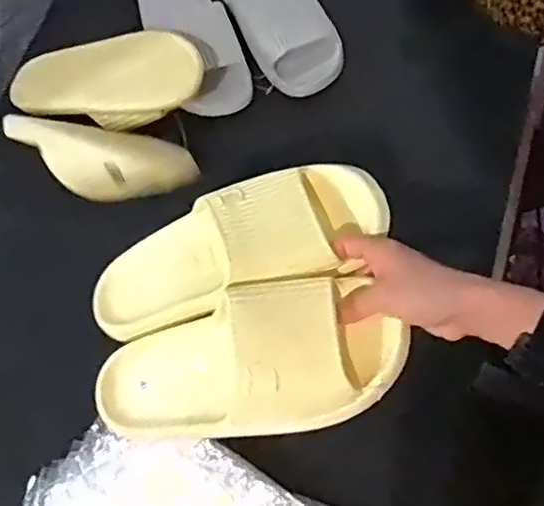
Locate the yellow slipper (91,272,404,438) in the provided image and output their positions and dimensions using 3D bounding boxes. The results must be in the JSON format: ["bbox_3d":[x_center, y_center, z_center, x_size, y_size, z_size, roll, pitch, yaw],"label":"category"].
[{"bbox_3d":[-0.028,0.084,0.480,0.235,0.069,0.102,-16,61,25],"label":"yellow slipper"}]

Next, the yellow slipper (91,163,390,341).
[{"bbox_3d":[-0.038,-0.002,0.535,0.260,0.069,0.099,-22,61,25],"label":"yellow slipper"}]

